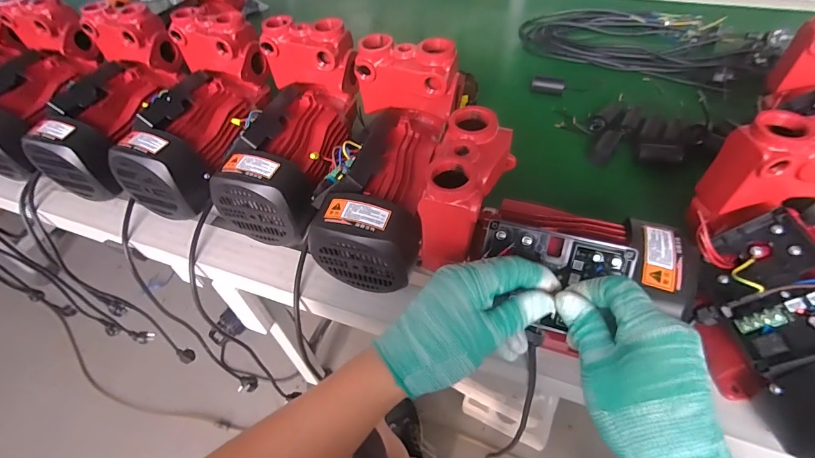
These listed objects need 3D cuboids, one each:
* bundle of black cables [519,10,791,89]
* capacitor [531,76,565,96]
[{"bbox_3d":[0.487,-0.408,0.819,0.456,0.045,0.286,22,55,21],"label":"bundle of black cables"},{"bbox_3d":[0.253,-0.256,0.714,0.055,0.031,0.027,16,53,17],"label":"capacitor"}]

